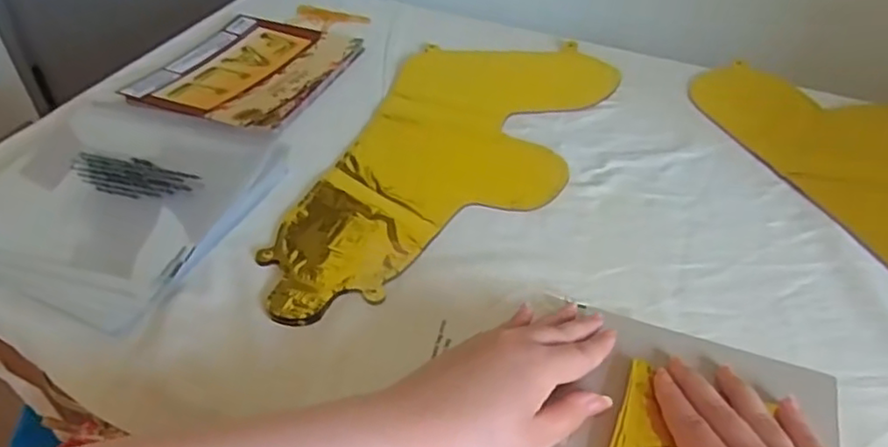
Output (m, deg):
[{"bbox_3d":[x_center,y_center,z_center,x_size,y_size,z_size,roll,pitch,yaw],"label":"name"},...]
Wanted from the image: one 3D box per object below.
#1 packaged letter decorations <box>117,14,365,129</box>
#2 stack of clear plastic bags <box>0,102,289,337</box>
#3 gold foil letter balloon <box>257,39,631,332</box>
[{"bbox_3d":[-0.203,-0.164,0.676,0.175,0.015,0.196,17,46,17],"label":"packaged letter decorations"},{"bbox_3d":[-0.268,-0.027,0.532,0.220,0.017,0.217,18,47,18],"label":"stack of clear plastic bags"},{"bbox_3d":[0.013,-0.057,0.574,0.217,0.009,0.406,13,45,14],"label":"gold foil letter balloon"}]

